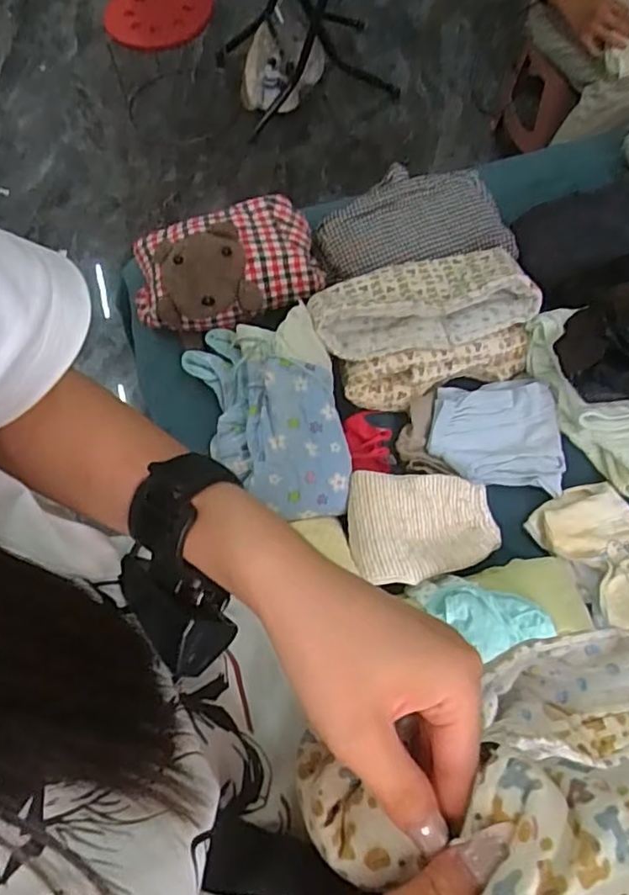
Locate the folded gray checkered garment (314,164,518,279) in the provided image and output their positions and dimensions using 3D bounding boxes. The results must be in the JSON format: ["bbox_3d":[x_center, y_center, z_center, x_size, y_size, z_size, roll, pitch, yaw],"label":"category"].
[{"bbox_3d":[0.148,-0.358,0.962,0.290,0.039,0.170,-12,65,-3],"label":"folded gray checkered garment"}]

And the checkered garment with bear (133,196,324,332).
[{"bbox_3d":[-0.139,-0.279,0.917,0.277,0.081,0.169,-15,65,-4],"label":"checkered garment with bear"}]

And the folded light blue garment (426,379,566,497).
[{"bbox_3d":[0.248,-0.018,0.837,0.172,0.031,0.150,-3,65,2],"label":"folded light blue garment"}]

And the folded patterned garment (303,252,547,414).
[{"bbox_3d":[0.156,-0.183,0.871,0.299,0.101,0.194,-13,65,-3],"label":"folded patterned garment"}]

